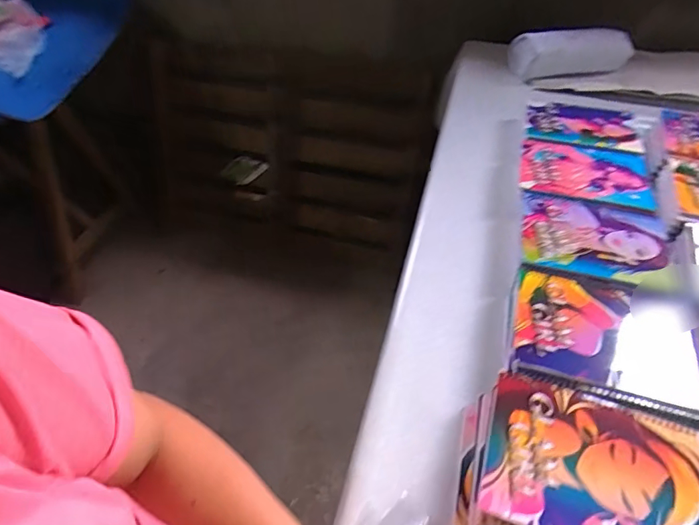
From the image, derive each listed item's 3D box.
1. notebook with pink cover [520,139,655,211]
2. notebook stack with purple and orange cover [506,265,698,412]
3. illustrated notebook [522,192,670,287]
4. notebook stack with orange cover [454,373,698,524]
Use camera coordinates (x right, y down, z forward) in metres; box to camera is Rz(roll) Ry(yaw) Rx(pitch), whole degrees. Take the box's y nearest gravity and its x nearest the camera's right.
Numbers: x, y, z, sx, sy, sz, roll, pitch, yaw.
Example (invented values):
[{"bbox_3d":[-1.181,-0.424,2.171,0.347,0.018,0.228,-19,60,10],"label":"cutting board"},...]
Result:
[{"bbox_3d":[0.392,-0.152,0.738,0.203,0.007,0.158,12,50,11],"label":"notebook with pink cover"},{"bbox_3d":[0.307,0.089,0.542,0.215,0.035,0.159,11,48,11],"label":"notebook stack with purple and orange cover"},{"bbox_3d":[0.350,-0.034,0.634,0.200,0.013,0.155,12,50,11],"label":"illustrated notebook"},{"bbox_3d":[0.227,0.210,0.433,0.224,0.045,0.171,10,48,10],"label":"notebook stack with orange cover"}]

